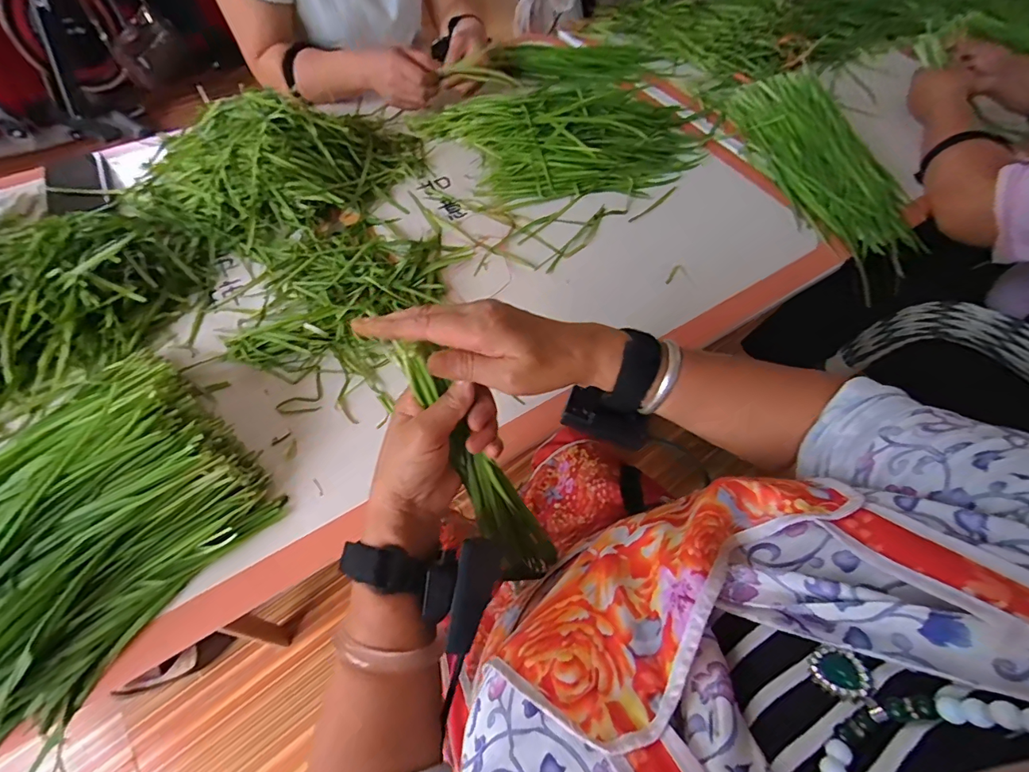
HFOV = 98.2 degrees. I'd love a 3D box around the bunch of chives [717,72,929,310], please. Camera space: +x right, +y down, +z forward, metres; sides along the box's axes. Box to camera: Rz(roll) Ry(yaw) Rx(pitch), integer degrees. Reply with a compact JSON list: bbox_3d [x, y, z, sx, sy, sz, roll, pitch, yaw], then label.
[{"bbox_3d":[0.470,-0.333,0.684,0.158,0.067,0.391,-20,74,-14],"label":"bunch of chives"}]

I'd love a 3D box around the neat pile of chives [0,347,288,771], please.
[{"bbox_3d":[-0.419,0.135,0.359,0.256,0.091,0.368,34,63,18],"label":"neat pile of chives"}]

